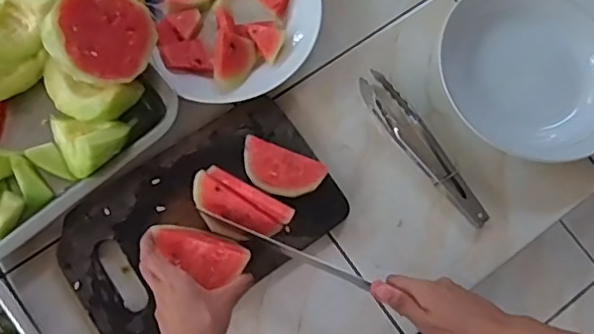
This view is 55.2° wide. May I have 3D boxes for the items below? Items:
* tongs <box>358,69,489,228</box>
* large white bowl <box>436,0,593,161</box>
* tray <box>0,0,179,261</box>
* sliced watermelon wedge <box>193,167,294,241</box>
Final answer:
[{"bbox_3d":[0.143,-0.022,0.635,0.042,0.021,0.205,-35,78,-11],"label":"tongs"},{"bbox_3d":[0.279,-0.116,0.658,0.189,0.054,0.222,-40,79,-12],"label":"large white bowl"},{"bbox_3d":[-0.301,-0.069,0.574,0.311,0.119,0.240,-40,82,-12],"label":"tray"},{"bbox_3d":[-0.059,0.044,0.572,0.100,0.044,0.051,30,76,4],"label":"sliced watermelon wedge"}]

